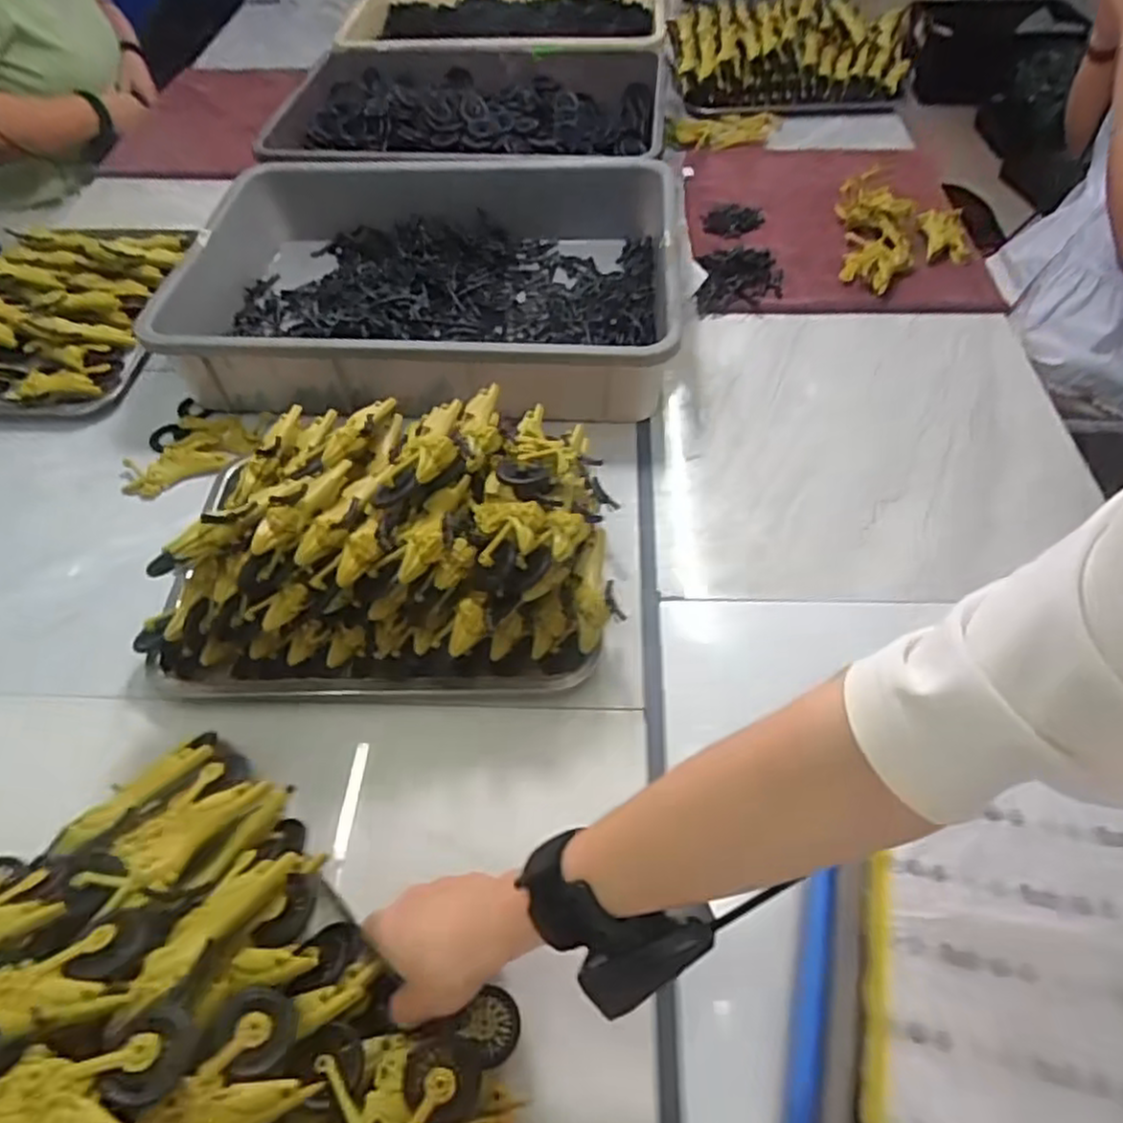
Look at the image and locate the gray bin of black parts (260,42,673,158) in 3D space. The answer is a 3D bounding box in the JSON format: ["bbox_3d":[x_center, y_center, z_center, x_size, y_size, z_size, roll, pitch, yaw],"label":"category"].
[{"bbox_3d":[-0.116,-0.634,1.040,0.511,0.086,0.416,4,53,4],"label":"gray bin of black parts"}]

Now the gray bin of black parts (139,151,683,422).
[{"bbox_3d":[-0.150,-0.309,0.812,0.542,0.101,0.348,2,52,3],"label":"gray bin of black parts"}]

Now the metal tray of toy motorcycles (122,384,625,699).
[{"bbox_3d":[-0.139,-0.026,0.573,0.351,0.135,0.237,-1,52,0],"label":"metal tray of toy motorcycles"}]

